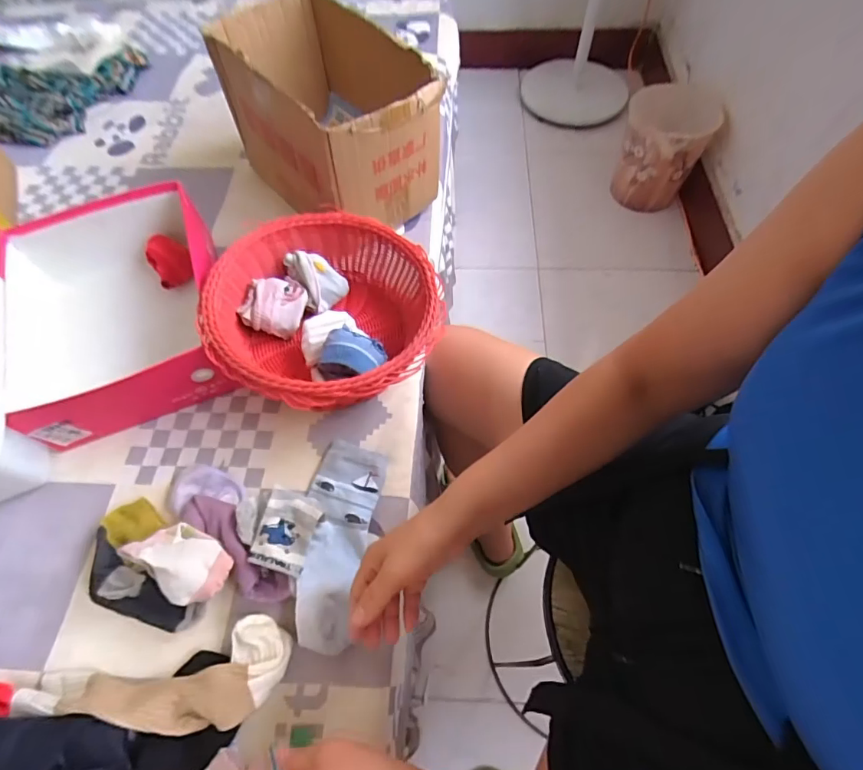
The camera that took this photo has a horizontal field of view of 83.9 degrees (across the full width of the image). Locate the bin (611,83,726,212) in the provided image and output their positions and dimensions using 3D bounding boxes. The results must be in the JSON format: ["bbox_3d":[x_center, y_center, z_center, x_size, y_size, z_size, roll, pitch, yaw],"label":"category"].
[{"bbox_3d":[0.633,-0.648,1.333,0.221,0.246,0.196,23,63,14],"label":"bin"}]

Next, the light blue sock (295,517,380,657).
[{"bbox_3d":[-0.104,0.204,0.495,0.061,0.034,0.123,2,44,3],"label":"light blue sock"}]

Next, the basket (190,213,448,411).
[{"bbox_3d":[-0.128,-0.085,0.609,0.263,0.109,0.272,-1,60,1],"label":"basket"}]

